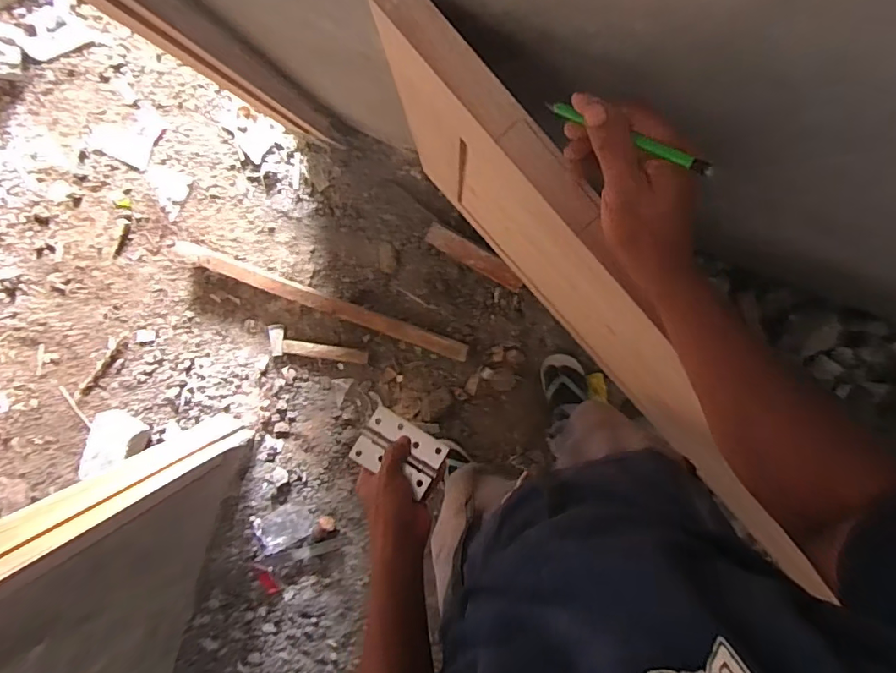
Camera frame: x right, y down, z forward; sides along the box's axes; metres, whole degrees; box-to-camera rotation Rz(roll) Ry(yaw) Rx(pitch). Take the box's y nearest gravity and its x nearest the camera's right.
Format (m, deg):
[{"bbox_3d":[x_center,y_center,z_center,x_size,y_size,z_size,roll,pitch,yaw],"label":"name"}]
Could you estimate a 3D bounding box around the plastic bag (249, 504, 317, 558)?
[{"bbox_3d":[-0.471,0.547,1.464,0.178,0.065,0.119,-18,95,3],"label":"plastic bag"}]

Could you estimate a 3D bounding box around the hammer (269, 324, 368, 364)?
[{"bbox_3d":[-0.359,0.023,1.419,0.273,0.029,0.083,7,97,7],"label":"hammer"}]

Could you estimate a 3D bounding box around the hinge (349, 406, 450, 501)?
[{"bbox_3d":[-0.058,0.138,0.611,0.102,0.008,0.070,29,81,11],"label":"hinge"}]

